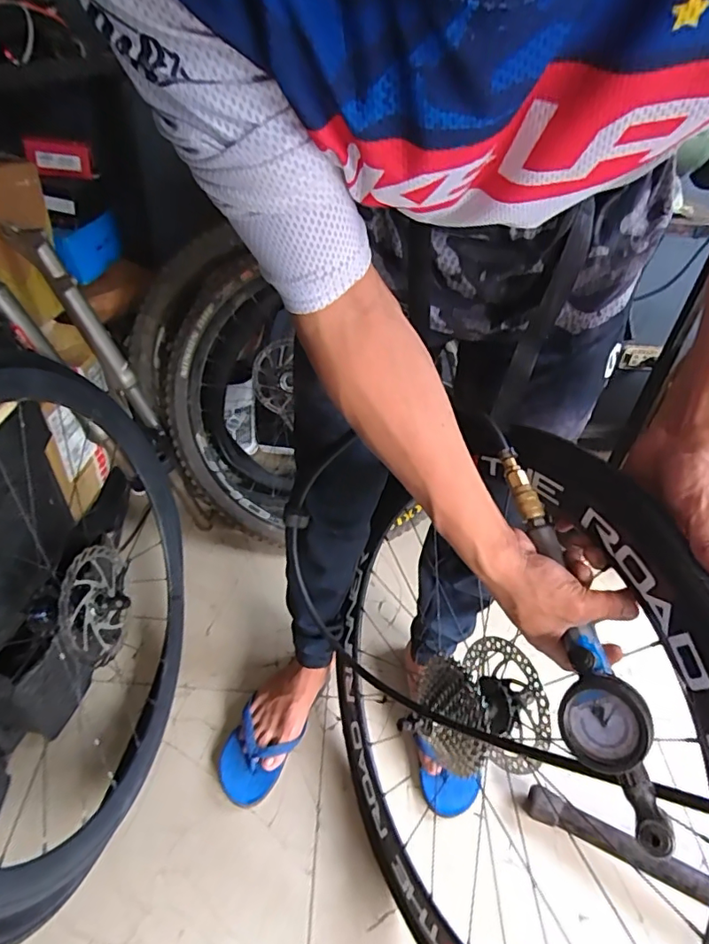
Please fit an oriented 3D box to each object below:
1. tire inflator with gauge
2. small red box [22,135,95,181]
[{"bbox_3d":[0.176,0.121,0.430,0.055,0.049,0.320,-4,61,-10],"label":"tire inflator with gauge"},{"bbox_3d":[-0.575,-0.615,1.023,0.025,0.060,0.128,32,32,30],"label":"small red box"}]

